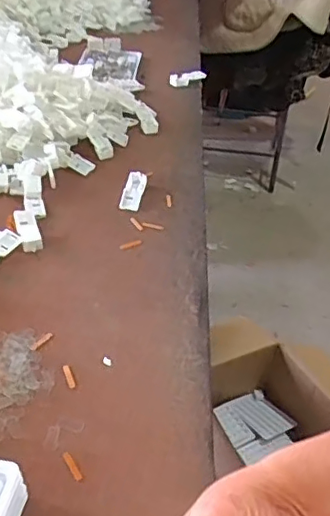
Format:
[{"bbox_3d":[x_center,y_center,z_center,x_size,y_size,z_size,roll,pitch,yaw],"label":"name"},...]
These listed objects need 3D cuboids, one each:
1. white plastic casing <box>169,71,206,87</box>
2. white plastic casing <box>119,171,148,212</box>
[{"bbox_3d":[0.034,-0.277,0.890,0.055,0.011,0.028,-11,40,1],"label":"white plastic casing"},{"bbox_3d":[-0.033,-0.072,0.626,0.021,0.006,0.058,10,51,6],"label":"white plastic casing"}]

